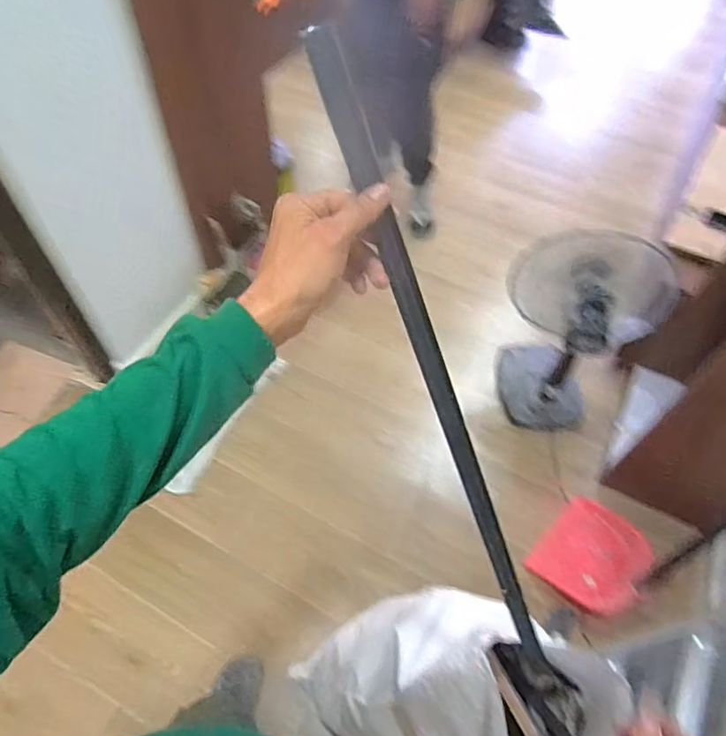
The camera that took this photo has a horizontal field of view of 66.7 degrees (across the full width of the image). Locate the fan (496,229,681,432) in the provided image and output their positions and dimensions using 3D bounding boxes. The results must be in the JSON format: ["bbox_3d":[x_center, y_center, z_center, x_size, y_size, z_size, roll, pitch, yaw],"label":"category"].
[{"bbox_3d":[0.581,-0.105,1.611,0.372,0.535,0.327,40,63,22],"label":"fan"}]

